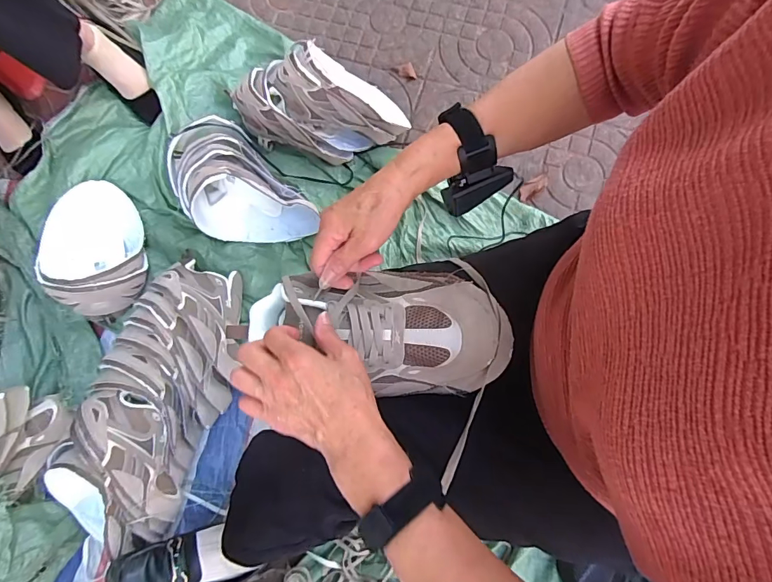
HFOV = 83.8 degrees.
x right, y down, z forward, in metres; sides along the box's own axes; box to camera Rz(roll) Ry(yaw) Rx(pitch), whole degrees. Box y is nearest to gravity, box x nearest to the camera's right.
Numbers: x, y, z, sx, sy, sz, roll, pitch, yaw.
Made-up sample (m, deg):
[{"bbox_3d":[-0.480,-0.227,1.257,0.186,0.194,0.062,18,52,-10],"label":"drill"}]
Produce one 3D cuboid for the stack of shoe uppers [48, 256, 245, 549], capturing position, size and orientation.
[{"bbox_3d":[-0.383,0.175,0.701,0.195,0.131,0.467,22,81,8],"label":"stack of shoe uppers"}]

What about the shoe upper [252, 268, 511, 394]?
[{"bbox_3d":[-0.009,0.033,0.442,0.262,0.066,0.145,10,80,11],"label":"shoe upper"}]

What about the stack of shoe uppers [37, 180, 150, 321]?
[{"bbox_3d":[-0.545,-0.092,0.804,0.151,0.089,0.277,-10,78,2],"label":"stack of shoe uppers"}]

